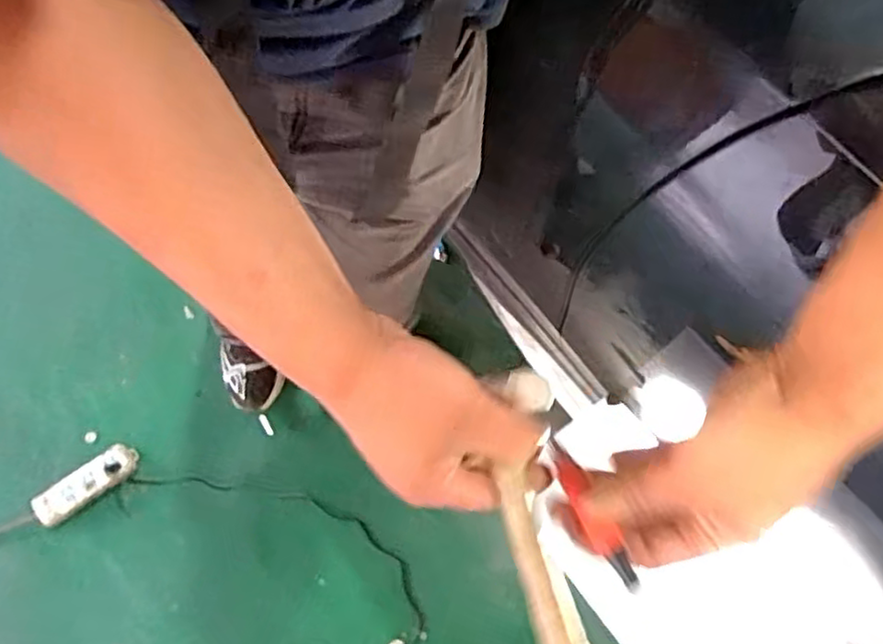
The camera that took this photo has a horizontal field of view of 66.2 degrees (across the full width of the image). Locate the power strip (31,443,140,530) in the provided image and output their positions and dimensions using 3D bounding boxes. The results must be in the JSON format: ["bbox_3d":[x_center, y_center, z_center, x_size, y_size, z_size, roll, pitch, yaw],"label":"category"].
[{"bbox_3d":[-0.612,0.280,1.168,0.185,0.042,0.064,-36,80,-10],"label":"power strip"}]

